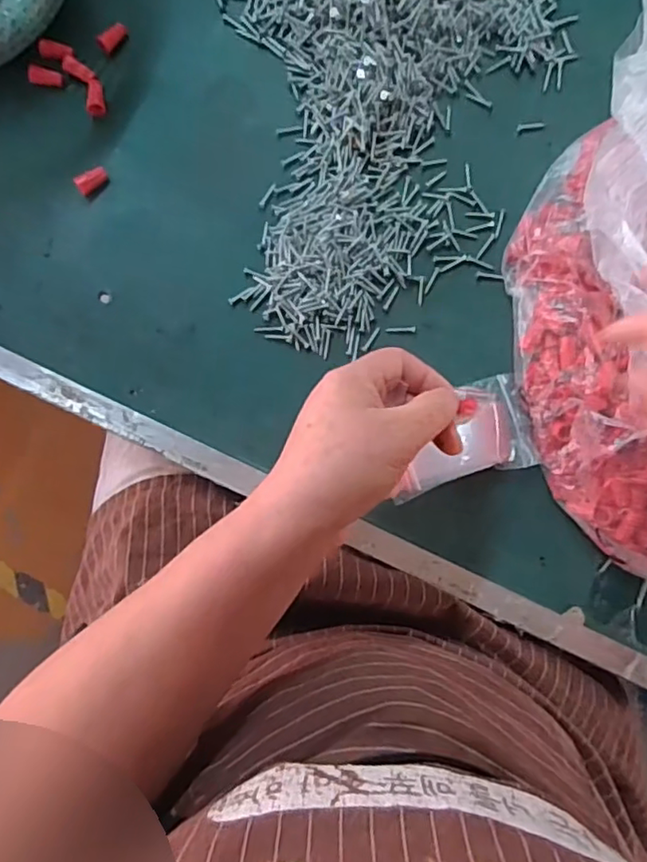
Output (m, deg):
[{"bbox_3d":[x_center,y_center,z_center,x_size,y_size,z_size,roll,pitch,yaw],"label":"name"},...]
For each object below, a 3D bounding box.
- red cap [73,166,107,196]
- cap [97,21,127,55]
[{"bbox_3d":[-0.167,-0.181,0.430,0.023,0.013,0.013,-43,87,-3],"label":"red cap"},{"bbox_3d":[-0.152,-0.284,0.430,0.023,0.013,0.012,-44,87,-3],"label":"cap"}]

